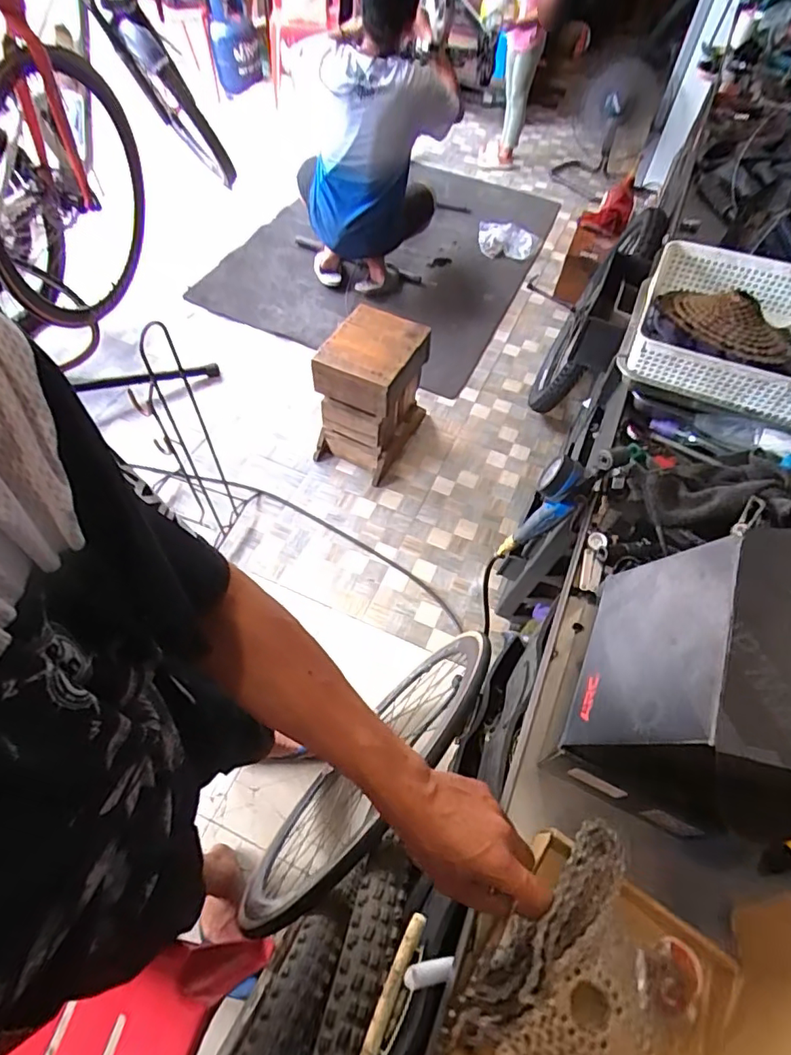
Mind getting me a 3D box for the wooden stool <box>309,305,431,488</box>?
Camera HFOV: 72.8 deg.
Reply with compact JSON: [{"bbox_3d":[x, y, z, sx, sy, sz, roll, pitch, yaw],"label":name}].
[{"bbox_3d":[-0.077,-0.435,1.763,0.271,0.419,0.344,23,59,11],"label":"wooden stool"}]

